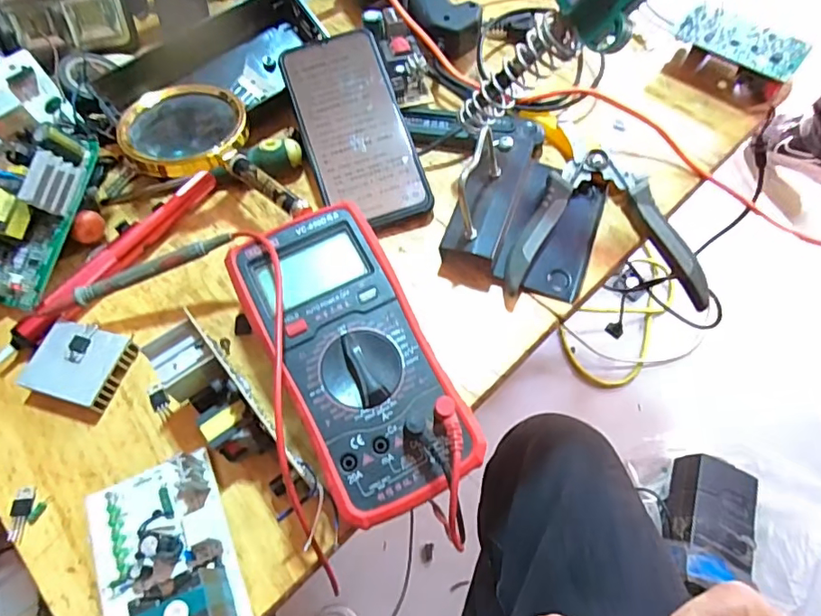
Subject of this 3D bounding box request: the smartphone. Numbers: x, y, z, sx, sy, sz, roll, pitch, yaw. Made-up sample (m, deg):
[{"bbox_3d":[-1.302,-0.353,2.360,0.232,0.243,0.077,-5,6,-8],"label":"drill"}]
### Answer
[{"bbox_3d":[-0.043,-0.138,0.397,0.079,0.010,0.162,-22,78,-9],"label":"smartphone"}]

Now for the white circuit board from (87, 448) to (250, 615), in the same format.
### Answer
[{"bbox_3d":[-0.126,0.150,0.262,0.073,0.043,0.148,-24,65,-10],"label":"white circuit board"}]

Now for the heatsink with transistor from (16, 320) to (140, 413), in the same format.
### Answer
[{"bbox_3d":[-0.212,0.036,0.337,0.056,0.017,0.048,14,65,9],"label":"heatsink with transistor"}]

